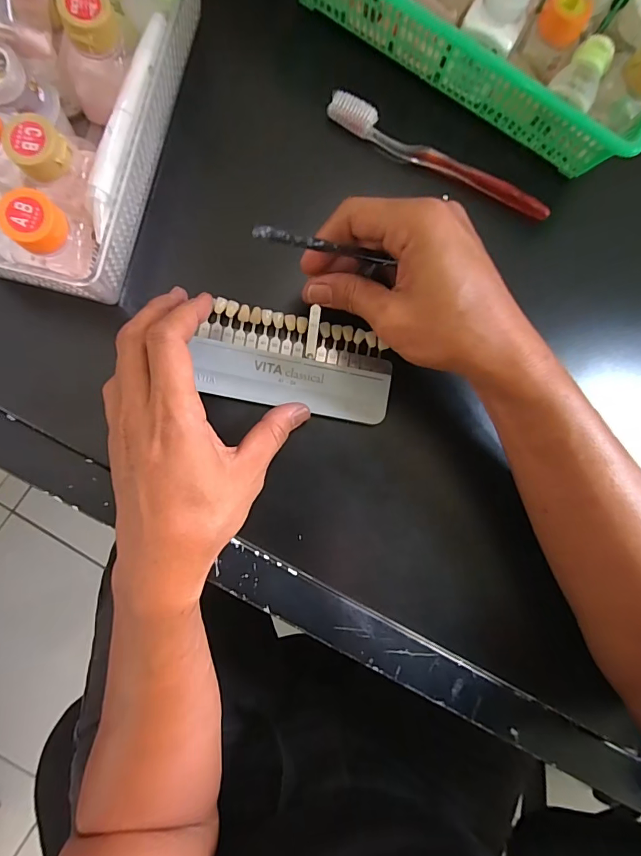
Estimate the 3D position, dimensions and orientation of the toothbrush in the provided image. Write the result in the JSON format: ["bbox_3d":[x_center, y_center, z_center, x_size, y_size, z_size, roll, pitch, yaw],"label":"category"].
[{"bbox_3d":[0.092,-0.207,0.333,0.186,0.015,0.020,27,81,-3],"label":"toothbrush"}]

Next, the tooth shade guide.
[{"bbox_3d":[-0.017,-0.047,0.302,0.137,0.013,0.068,12,82,-5],"label":"tooth shade guide"}]

